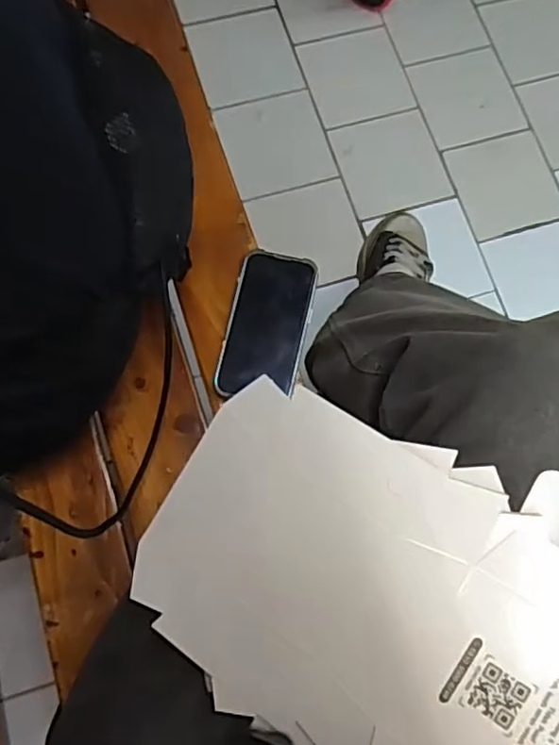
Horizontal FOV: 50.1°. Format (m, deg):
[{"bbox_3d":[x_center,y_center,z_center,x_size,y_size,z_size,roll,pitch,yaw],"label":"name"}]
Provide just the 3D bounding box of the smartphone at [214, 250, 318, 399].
[{"bbox_3d":[-0.011,-0.048,0.584,0.077,0.015,0.144,12,76,1],"label":"smartphone"}]

